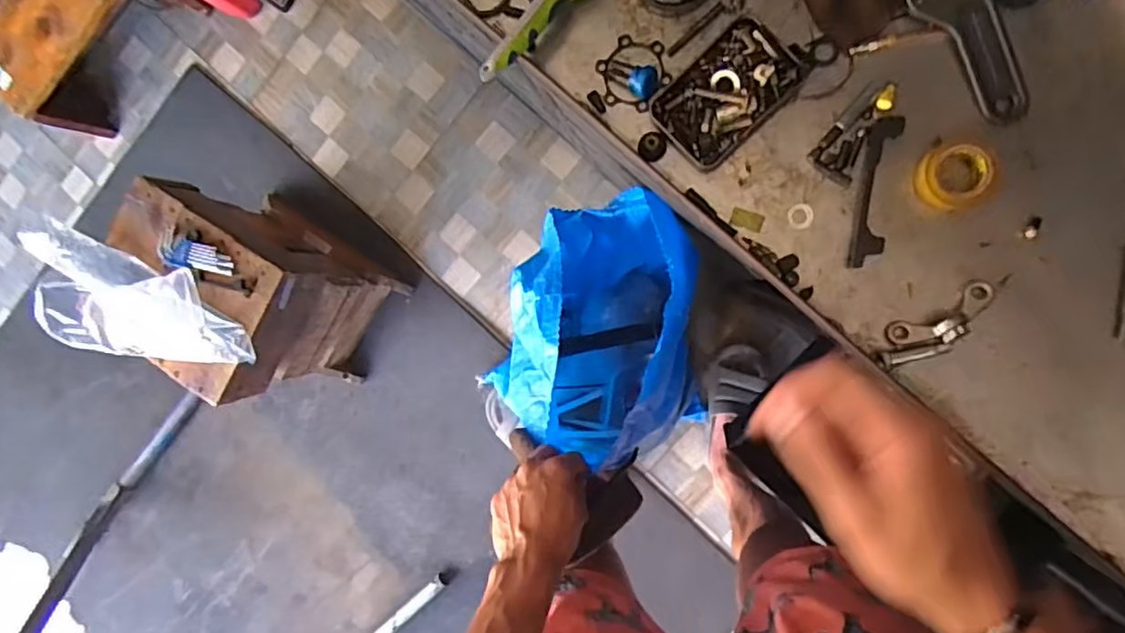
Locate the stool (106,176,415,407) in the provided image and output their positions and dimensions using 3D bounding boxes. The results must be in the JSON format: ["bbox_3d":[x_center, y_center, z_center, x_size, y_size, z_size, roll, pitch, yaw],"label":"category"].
[{"bbox_3d":[-0.576,-0.056,1.200,0.361,0.434,0.249,36,97,7],"label":"stool"}]

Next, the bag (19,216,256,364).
[{"bbox_3d":[-0.683,-0.031,0.973,0.394,0.099,0.164,15,95,9],"label":"bag"}]

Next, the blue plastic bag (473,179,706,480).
[{"bbox_3d":[0.059,0.010,0.894,0.221,0.422,0.304,6,93,9],"label":"blue plastic bag"}]

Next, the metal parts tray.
[{"bbox_3d":[0.103,-0.143,0.403,0.086,0.018,0.059,-44,85,8],"label":"metal parts tray"}]

